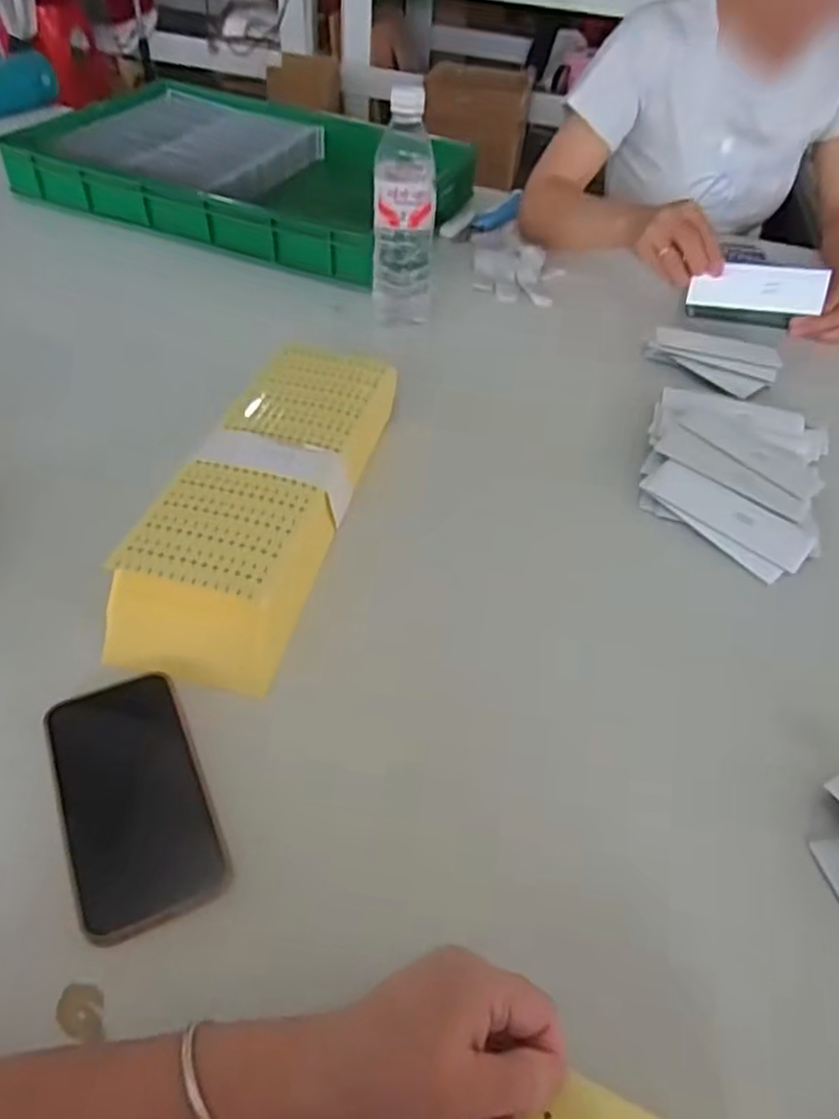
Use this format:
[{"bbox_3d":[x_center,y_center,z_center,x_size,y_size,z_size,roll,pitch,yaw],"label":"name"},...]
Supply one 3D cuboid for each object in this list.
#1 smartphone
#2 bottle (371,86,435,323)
[{"bbox_3d":[-0.167,0.134,0.425,0.078,0.012,0.152,-17,49,-21],"label":"smartphone"},{"bbox_3d":[-0.017,-0.359,0.768,0.063,0.210,0.062,-1,46,-6],"label":"bottle"}]

